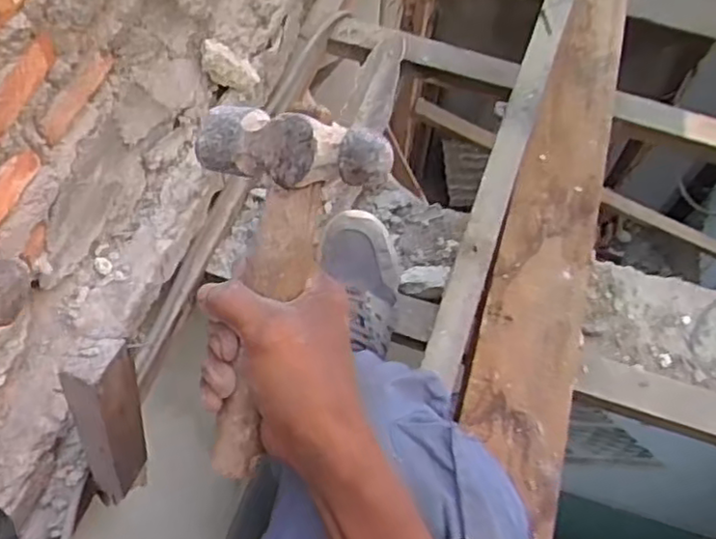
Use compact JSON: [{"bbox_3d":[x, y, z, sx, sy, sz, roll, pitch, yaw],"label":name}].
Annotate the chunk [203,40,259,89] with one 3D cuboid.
[{"bbox_3d":[-0.182,-0.279,0.941,0.046,0.092,0.038,-59,39,8],"label":"chunk"}]

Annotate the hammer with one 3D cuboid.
[{"bbox_3d":[-0.055,0.019,0.391,0.110,0.042,0.215,12,103,4],"label":"hammer"}]

